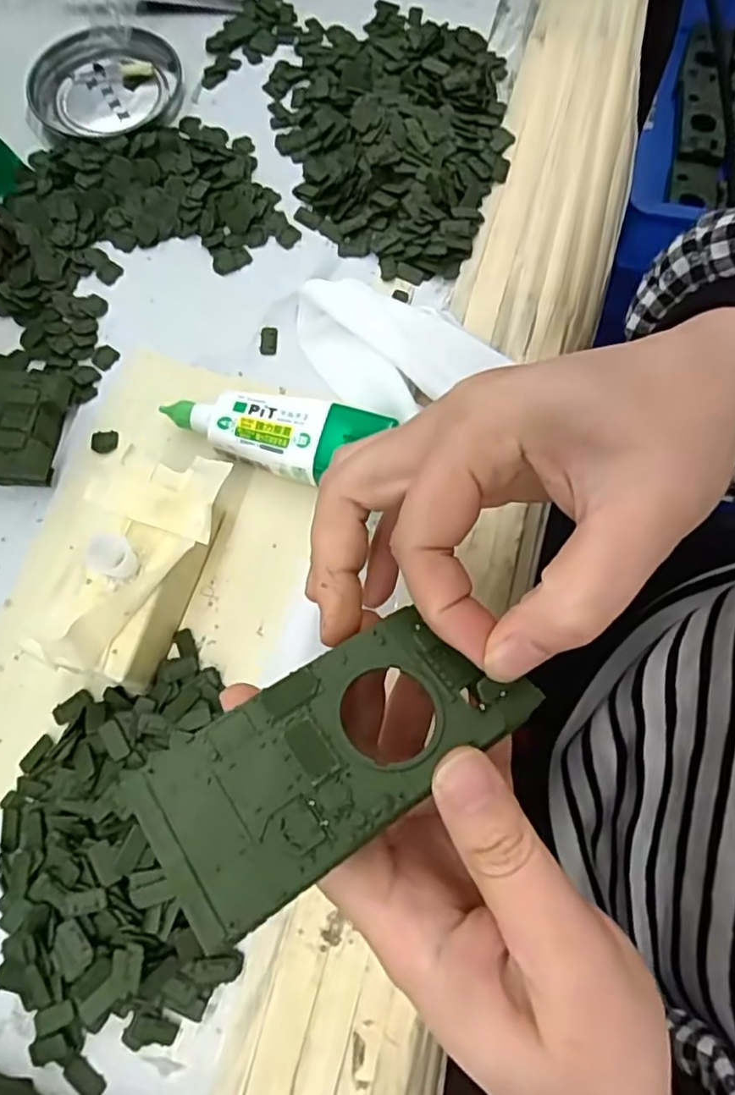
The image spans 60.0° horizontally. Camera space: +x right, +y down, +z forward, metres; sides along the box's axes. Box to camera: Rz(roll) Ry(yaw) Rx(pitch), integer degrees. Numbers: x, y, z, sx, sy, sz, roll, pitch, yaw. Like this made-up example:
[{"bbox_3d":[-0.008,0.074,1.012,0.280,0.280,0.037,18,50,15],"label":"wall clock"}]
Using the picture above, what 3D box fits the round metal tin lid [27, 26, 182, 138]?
[{"bbox_3d":[-0.140,-0.247,0.342,0.074,0.014,0.069,0,72,1],"label":"round metal tin lid"}]

